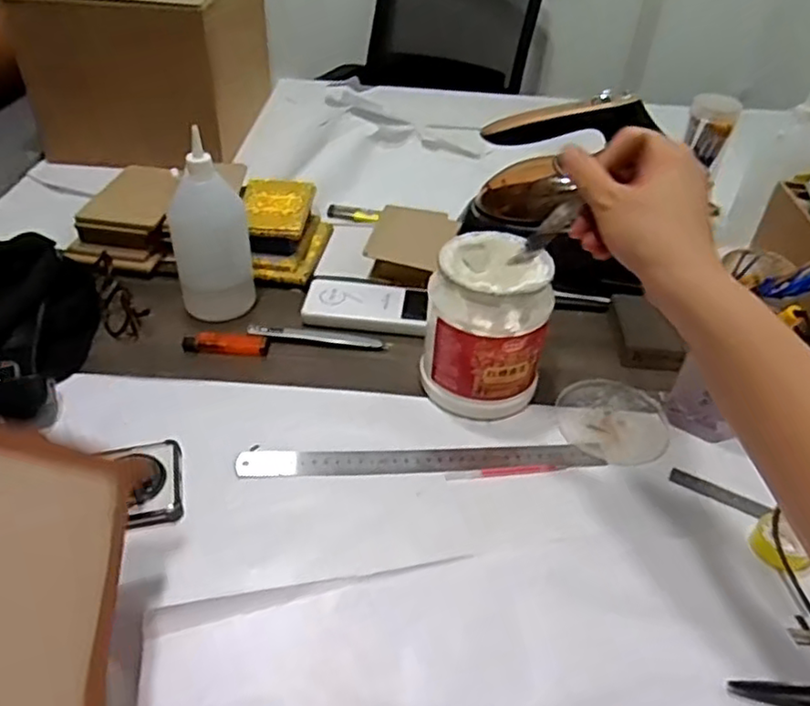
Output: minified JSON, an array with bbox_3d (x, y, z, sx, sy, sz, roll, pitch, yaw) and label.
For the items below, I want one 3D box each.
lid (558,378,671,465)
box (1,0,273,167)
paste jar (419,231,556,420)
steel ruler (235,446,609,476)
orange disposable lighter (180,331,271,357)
[{"bbox_3d":[0.198,0.063,0.635,0.103,0.007,0.099,2,42,-2],"label":"lid"},{"bbox_3d":[-0.372,-0.461,1.014,0.282,0.221,0.329,3,42,-1],"label":"box"},{"bbox_3d":[0.075,-0.026,0.629,0.109,0.139,0.110,9,43,7],"label":"paste jar"},{"bbox_3d":[0.012,0.094,0.592,0.312,0.005,0.024,-1,43,-4],"label":"steel ruler"},{"bbox_3d":[-0.186,-0.009,0.697,0.086,0.009,0.026,1,42,-3],"label":"orange disposable lighter"}]

